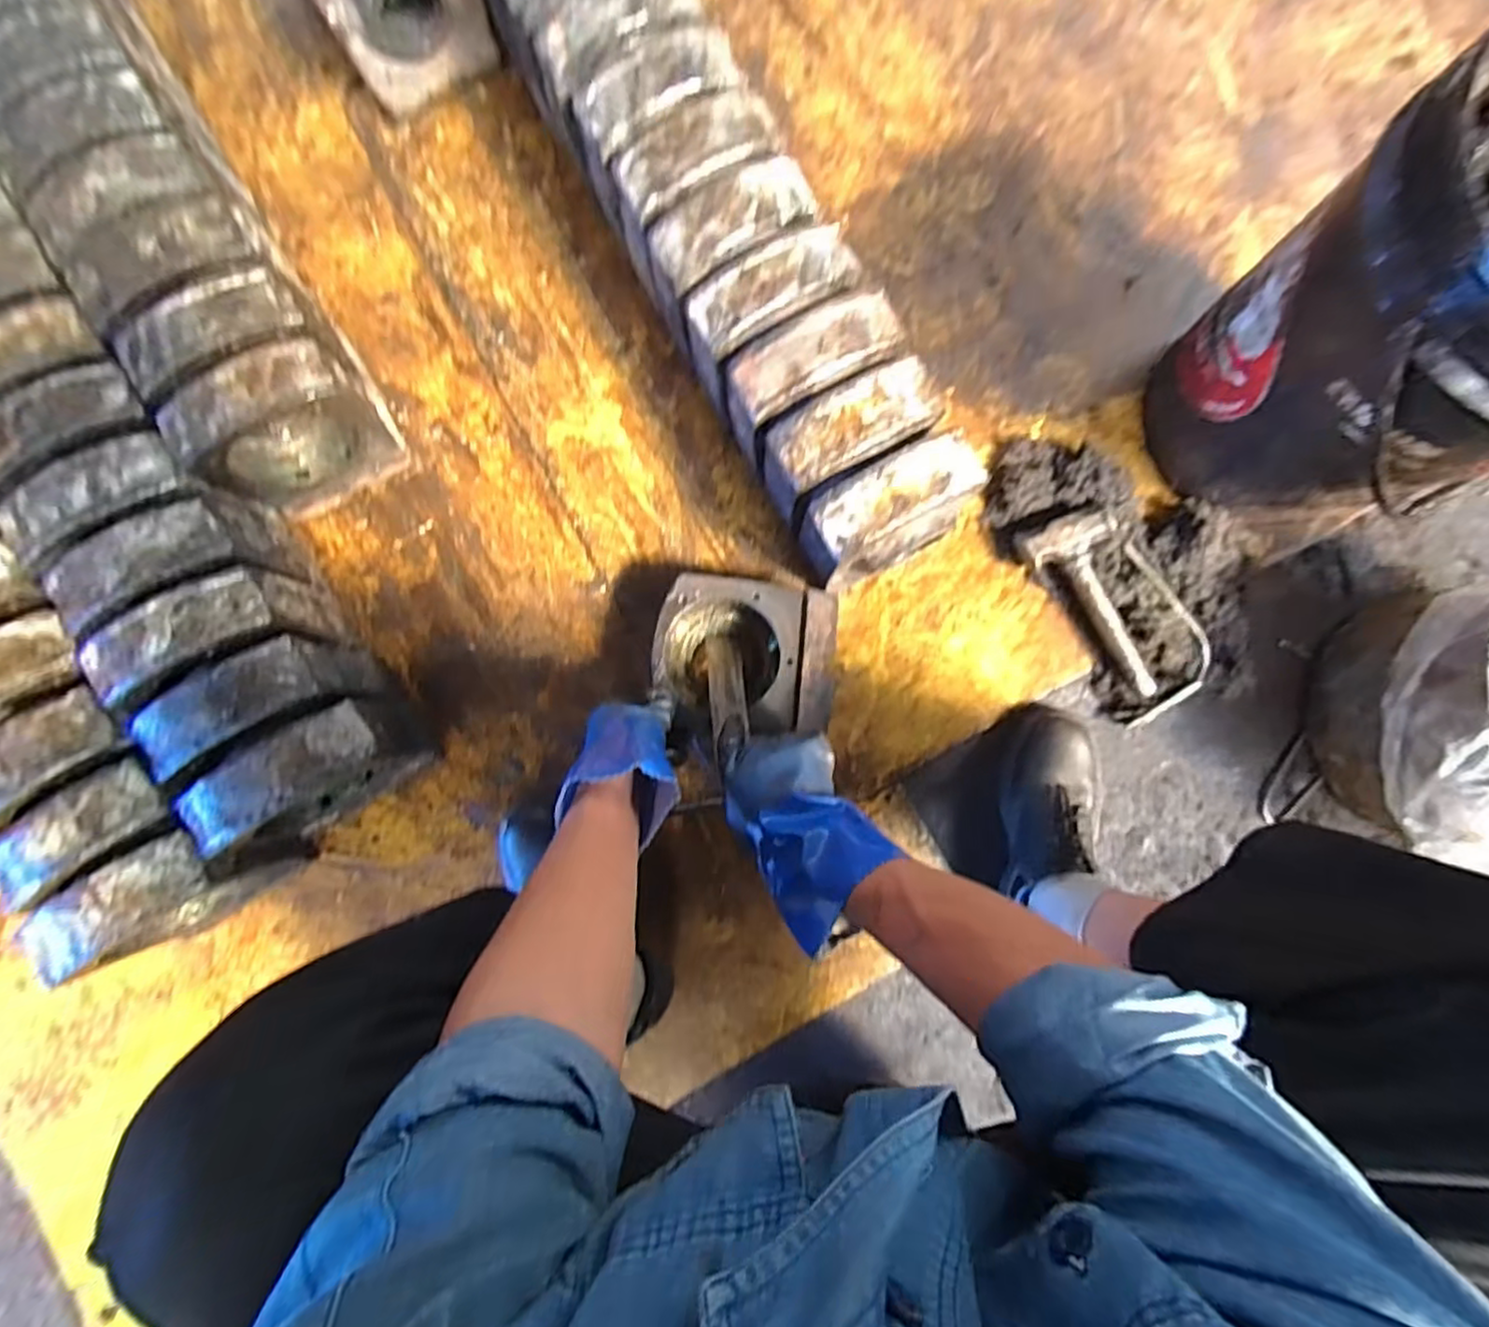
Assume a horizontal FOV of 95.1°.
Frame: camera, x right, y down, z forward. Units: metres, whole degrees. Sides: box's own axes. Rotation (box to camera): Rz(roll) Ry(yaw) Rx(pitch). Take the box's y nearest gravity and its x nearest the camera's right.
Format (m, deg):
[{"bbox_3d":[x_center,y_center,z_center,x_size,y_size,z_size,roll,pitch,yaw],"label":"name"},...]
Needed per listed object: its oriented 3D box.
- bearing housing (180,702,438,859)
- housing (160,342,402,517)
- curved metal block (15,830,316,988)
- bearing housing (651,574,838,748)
[{"bbox_3d":[-0.415,0.109,0.681,0.167,0.198,0.060,-34,86,-3],"label":"bearing housing"},{"bbox_3d":[-0.449,-0.225,0.699,0.161,0.198,0.072,-31,86,-2],"label":"housing"},{"bbox_3d":[-0.529,0.213,0.656,0.148,0.200,0.067,-32,86,-2],"label":"curved metal block"},{"bbox_3d":[-0.002,-0.005,0.747,0.182,0.092,0.159,5,88,-2],"label":"bearing housing"}]

